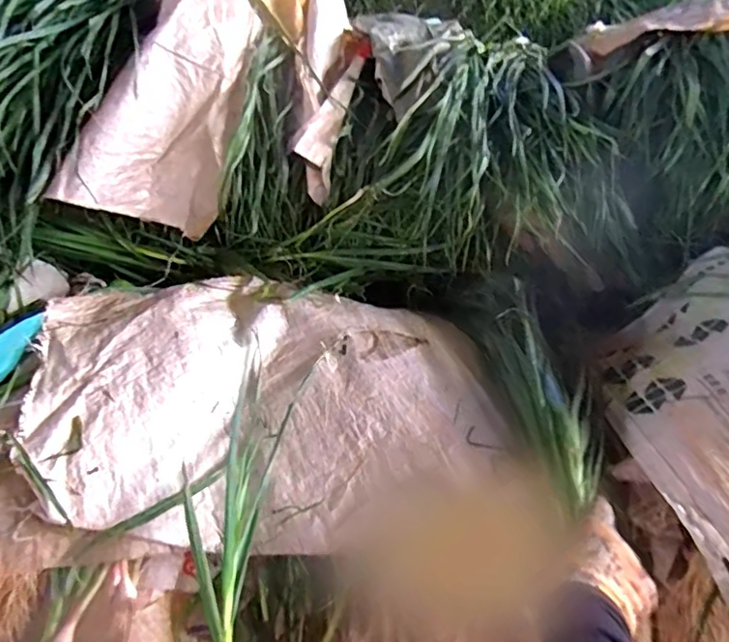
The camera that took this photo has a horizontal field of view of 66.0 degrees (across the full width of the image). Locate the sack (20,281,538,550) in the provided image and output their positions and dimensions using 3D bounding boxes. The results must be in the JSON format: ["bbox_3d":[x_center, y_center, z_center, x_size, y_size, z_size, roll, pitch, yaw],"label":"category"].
[{"bbox_3d":[-0.126,0.067,0.705,0.528,0.068,0.448,-4,40,-12],"label":"sack"}]

